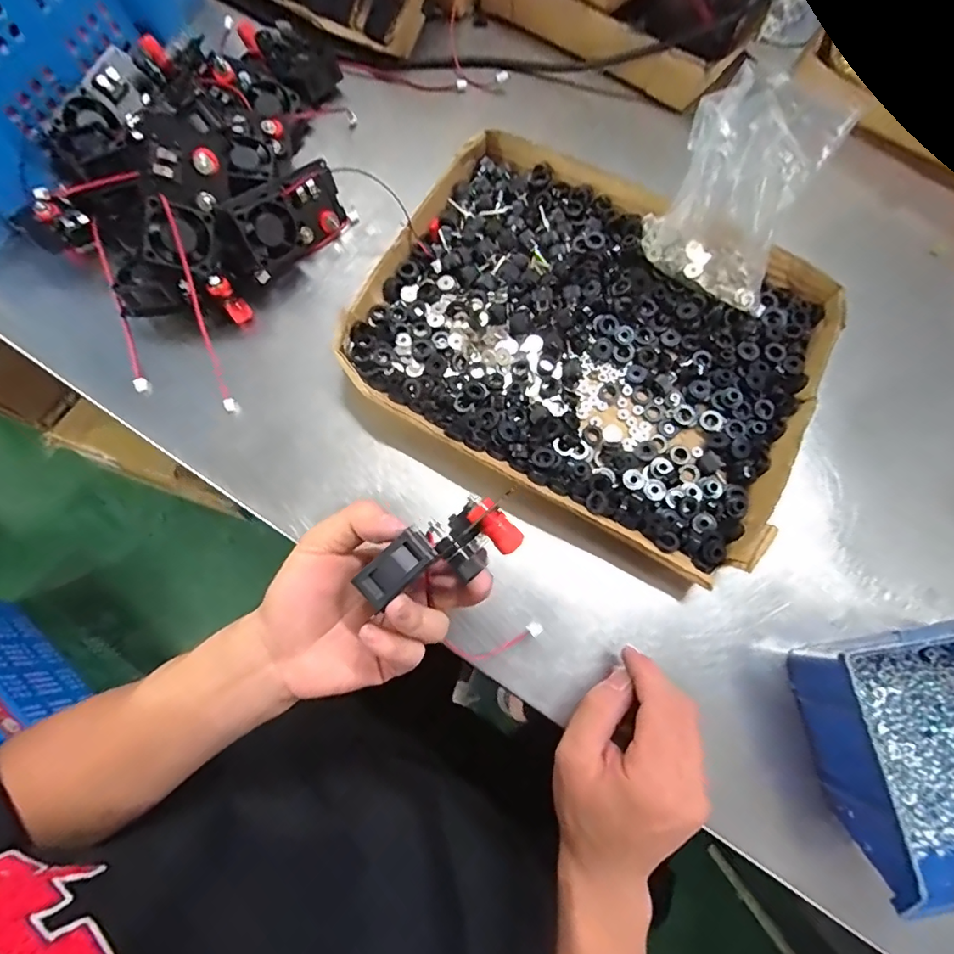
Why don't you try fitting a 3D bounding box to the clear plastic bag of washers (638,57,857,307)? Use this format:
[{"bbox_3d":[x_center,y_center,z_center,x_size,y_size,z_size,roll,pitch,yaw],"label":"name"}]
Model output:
[{"bbox_3d":[0.176,-0.186,0.346,0.105,0.120,0.057,36,78,9],"label":"clear plastic bag of washers"}]

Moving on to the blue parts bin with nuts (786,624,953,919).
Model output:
[{"bbox_3d":[0.271,0.162,0.304,0.119,0.072,0.139,-9,75,-3],"label":"blue parts bin with nuts"}]

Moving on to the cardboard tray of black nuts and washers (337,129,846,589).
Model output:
[{"bbox_3d":[0.084,-0.103,0.386,0.315,0.035,0.249,29,77,7],"label":"cardboard tray of black nuts and washers"}]

